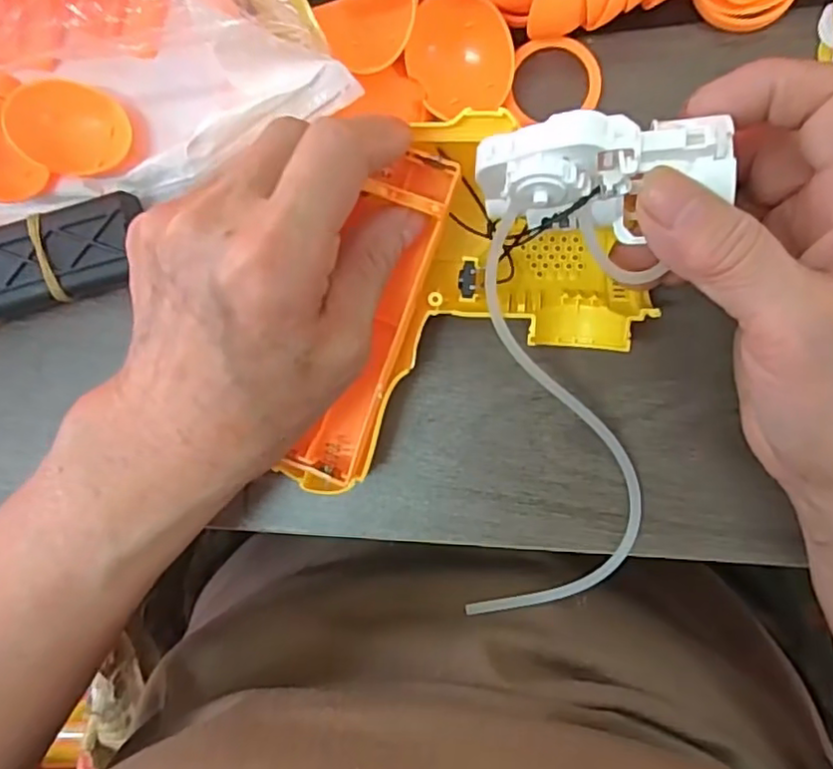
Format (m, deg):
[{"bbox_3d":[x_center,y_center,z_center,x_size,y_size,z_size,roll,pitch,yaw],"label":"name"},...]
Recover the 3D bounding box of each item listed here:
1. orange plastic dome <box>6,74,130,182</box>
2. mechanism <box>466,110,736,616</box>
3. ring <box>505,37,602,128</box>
[{"bbox_3d":[-0.130,-0.096,0.242,0.042,0.008,0.032,8,98,-19],"label":"orange plastic dome"},{"bbox_3d":[0.054,0.002,0.209,0.065,0.030,0.164,0,118,6],"label":"mechanism"},{"bbox_3d":[0.049,-0.107,0.229,0.032,0.006,0.030,0,92,7],"label":"ring"}]

